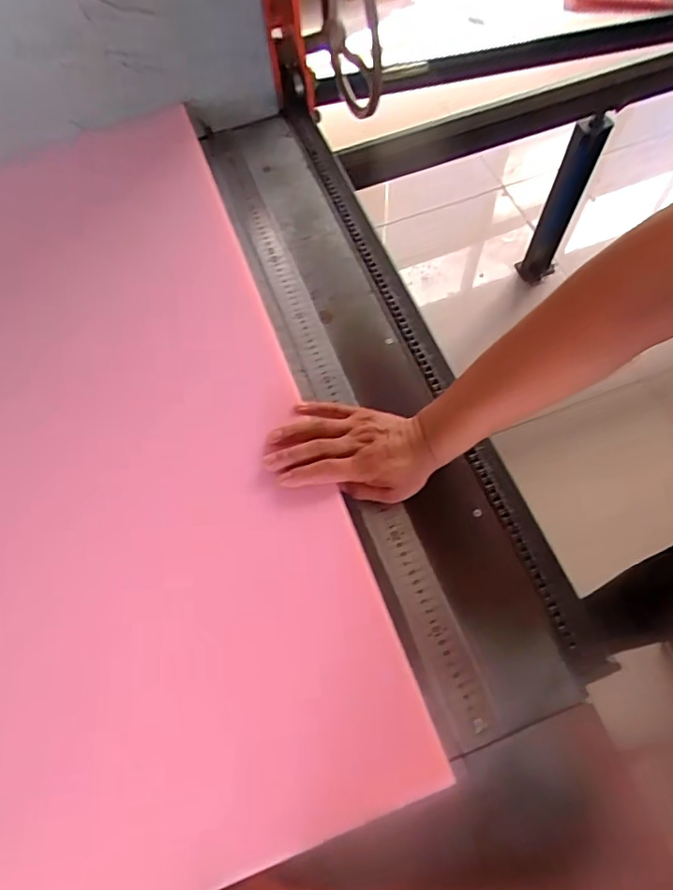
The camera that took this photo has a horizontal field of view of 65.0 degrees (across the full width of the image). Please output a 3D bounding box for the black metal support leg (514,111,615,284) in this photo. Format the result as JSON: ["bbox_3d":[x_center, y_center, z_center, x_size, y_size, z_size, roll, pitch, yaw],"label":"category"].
[{"bbox_3d":[0.596,-0.634,1.390,0.084,0.513,0.091,33,71,15],"label":"black metal support leg"}]

